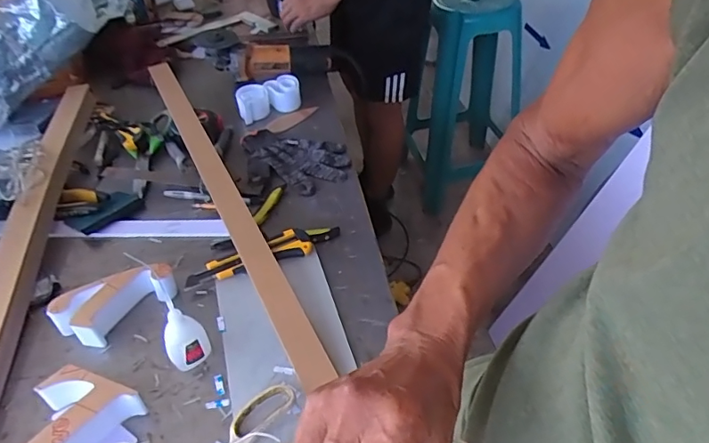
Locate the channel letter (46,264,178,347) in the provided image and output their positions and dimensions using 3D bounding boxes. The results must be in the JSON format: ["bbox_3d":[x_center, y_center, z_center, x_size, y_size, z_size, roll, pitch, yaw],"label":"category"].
[{"bbox_3d":[-0.287,0.099,0.620,0.137,0.048,0.064,-28,48,-25],"label":"channel letter"}]

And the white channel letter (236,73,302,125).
[{"bbox_3d":[-0.167,-0.242,0.995,0.128,0.047,0.064,-15,45,-16],"label":"white channel letter"}]

